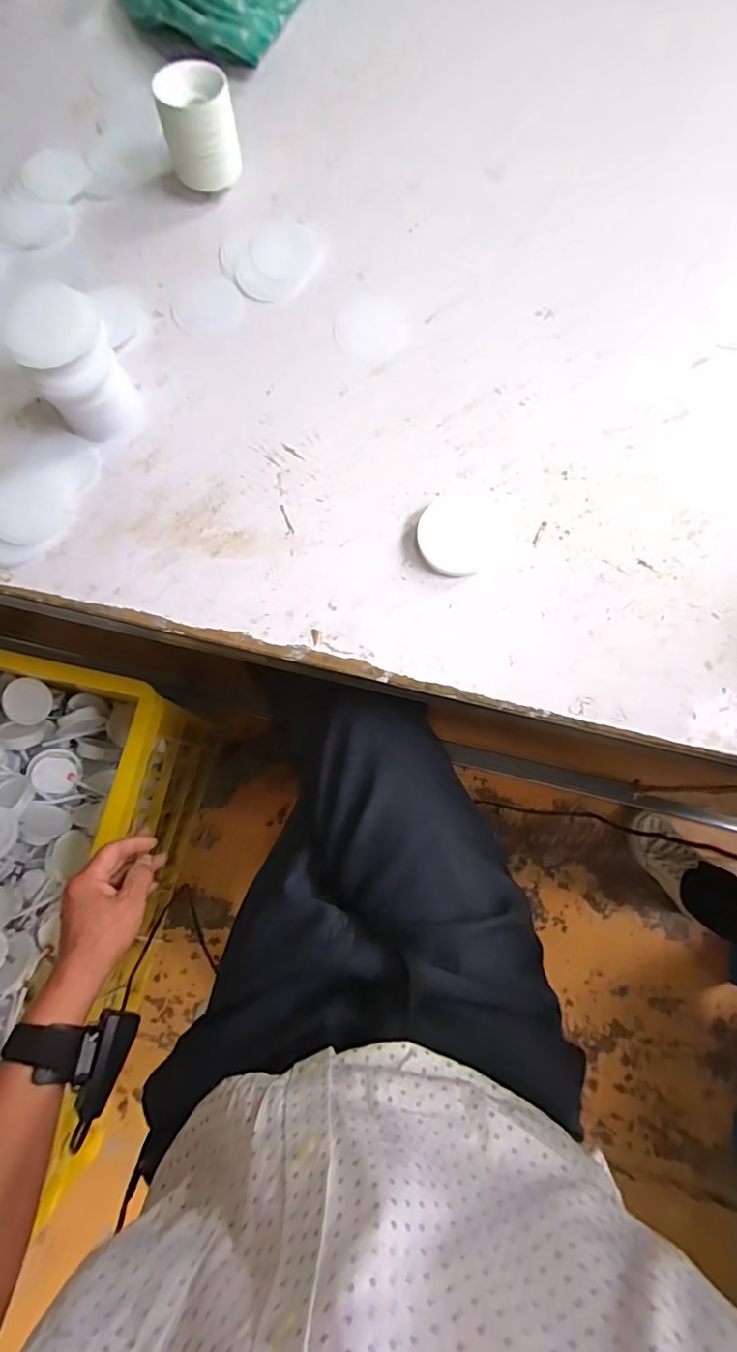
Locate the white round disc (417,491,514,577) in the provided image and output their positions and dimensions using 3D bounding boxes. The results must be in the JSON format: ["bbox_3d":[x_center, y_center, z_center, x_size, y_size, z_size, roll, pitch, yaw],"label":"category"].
[{"bbox_3d":[0.075,-0.112,0.435,0.064,0.012,0.076,38,80,7],"label":"white round disc"}]

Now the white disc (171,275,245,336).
[{"bbox_3d":[-0.138,-0.317,0.480,0.057,0.004,0.061,0,78,-1],"label":"white disc"}]

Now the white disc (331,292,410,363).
[{"bbox_3d":[0.004,-0.296,0.477,0.061,0.004,0.065,0,78,-1],"label":"white disc"}]

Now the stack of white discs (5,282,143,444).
[{"bbox_3d":[-0.211,-0.226,0.412,0.064,0.086,0.056,-37,81,-8],"label":"stack of white discs"}]

